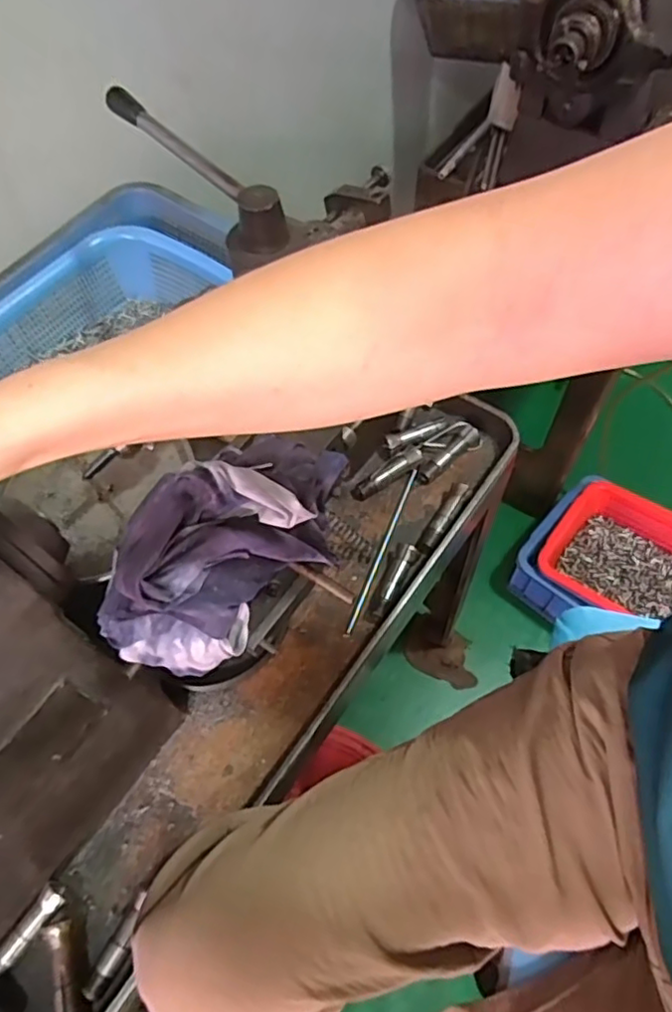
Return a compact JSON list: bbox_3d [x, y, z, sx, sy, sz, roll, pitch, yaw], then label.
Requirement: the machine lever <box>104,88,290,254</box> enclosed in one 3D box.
[{"bbox_3d":[-0.110,-0.263,0.479,0.033,0.039,0.208,-37,66,-16],"label":"machine lever"}]

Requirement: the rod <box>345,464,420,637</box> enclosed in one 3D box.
[{"bbox_3d":[0.047,0.039,0.610,0.007,0.009,0.194,19,64,12],"label":"rod"}]

